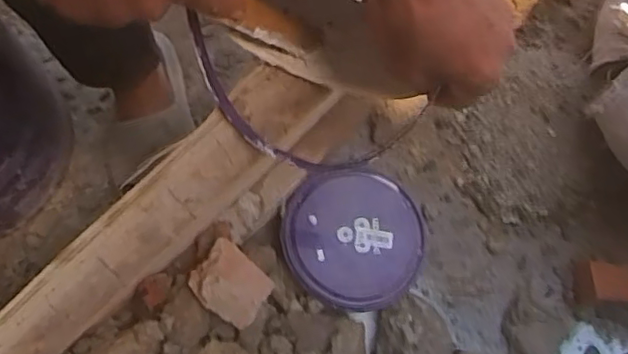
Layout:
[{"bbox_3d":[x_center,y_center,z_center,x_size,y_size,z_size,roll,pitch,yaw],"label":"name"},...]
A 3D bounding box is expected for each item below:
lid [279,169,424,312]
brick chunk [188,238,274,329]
[{"bbox_3d":[0.048,0.075,0.754,0.164,0.035,0.164,0,77,1],"label":"lid"},{"bbox_3d":[-0.090,0.111,0.652,0.084,0.049,0.068,37,80,9],"label":"brick chunk"}]

